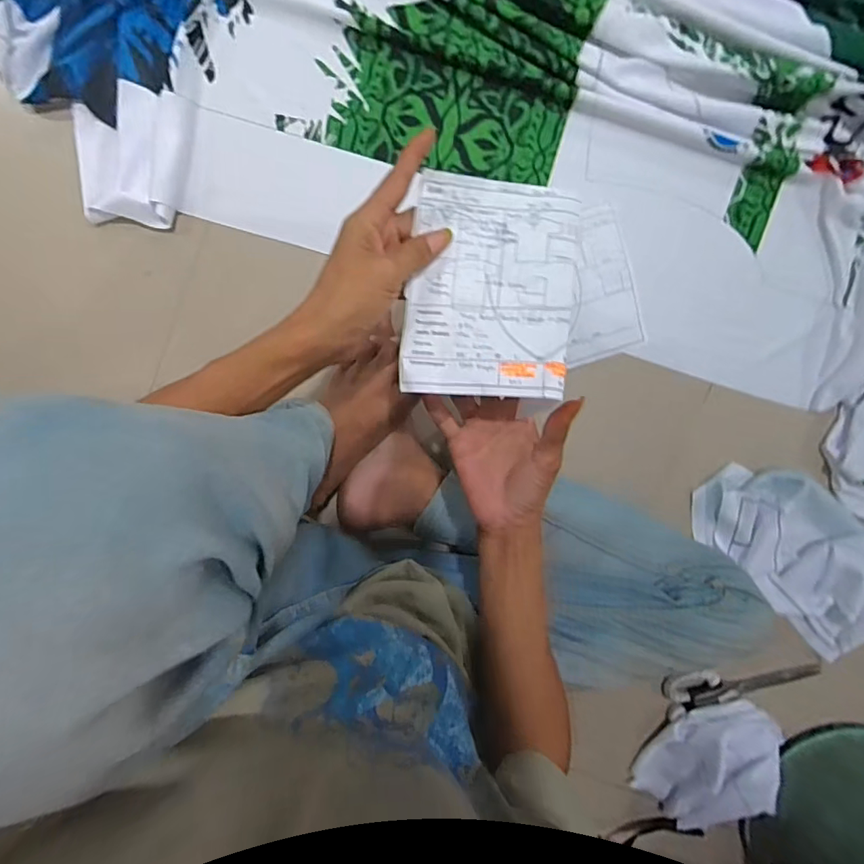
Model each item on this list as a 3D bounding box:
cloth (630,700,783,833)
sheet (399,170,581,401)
[{"bbox_3d":[0.366,0.434,0.655,0.151,0.048,0.190,40,95,-7],"label":"cloth"},{"bbox_3d":[0.040,-0.106,0.358,0.117,0.024,0.158,6,80,10],"label":"sheet"}]

